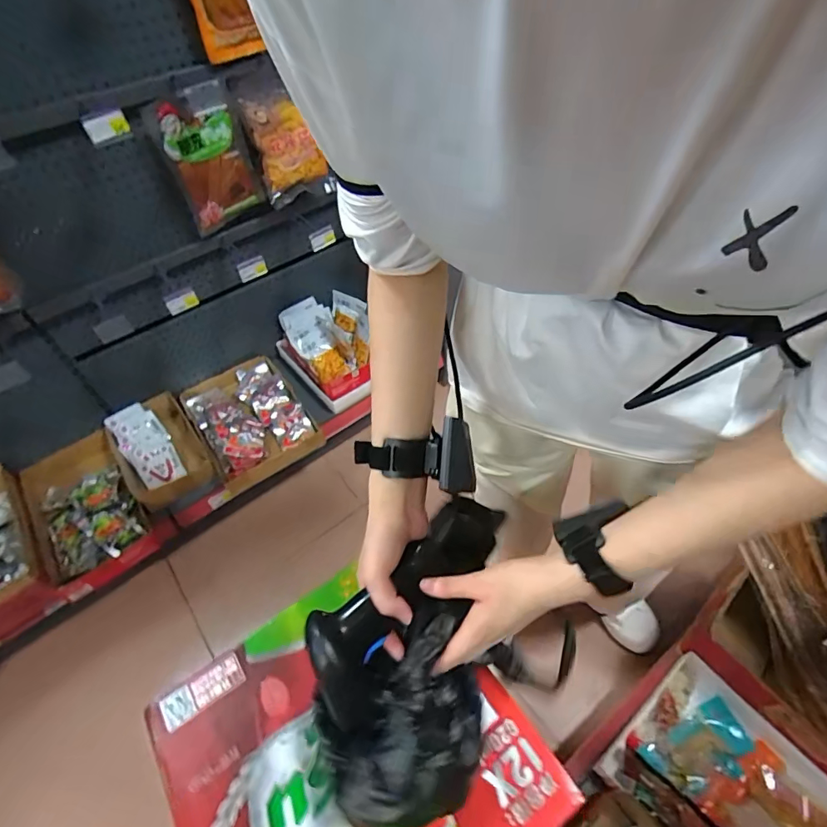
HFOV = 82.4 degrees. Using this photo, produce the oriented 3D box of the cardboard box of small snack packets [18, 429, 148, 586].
[{"bbox_3d":[-0.813,0.224,1.168,0.203,0.126,0.417,-34,56,-23],"label":"cardboard box of small snack packets"}]

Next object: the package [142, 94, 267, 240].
[{"bbox_3d":[-0.442,-0.540,1.027,0.163,0.254,0.035,-36,52,-19],"label":"package"}]

